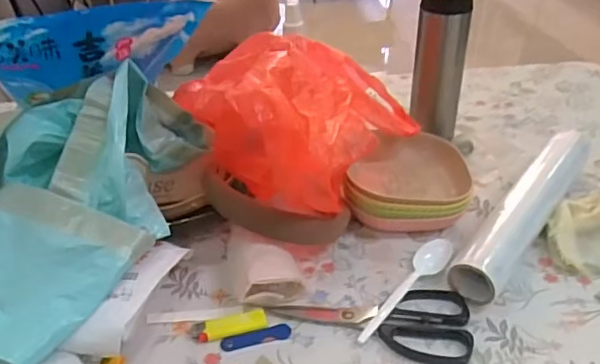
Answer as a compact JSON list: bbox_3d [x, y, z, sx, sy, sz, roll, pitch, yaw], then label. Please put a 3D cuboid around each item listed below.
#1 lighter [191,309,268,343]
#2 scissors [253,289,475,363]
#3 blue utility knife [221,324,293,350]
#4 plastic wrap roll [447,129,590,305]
[{"bbox_3d":[-0.063,0.129,0.512,0.068,0.011,0.020,-10,35,-13],"label":"lighter"},{"bbox_3d":[0.069,0.114,0.532,0.186,0.011,0.088,13,37,19],"label":"scissors"},{"bbox_3d":[-0.038,0.138,0.505,0.063,0.004,0.013,-11,36,-14],"label":"blue utility knife"},{"bbox_3d":[0.246,0.026,0.622,0.054,0.051,0.295,23,41,30],"label":"plastic wrap roll"}]

